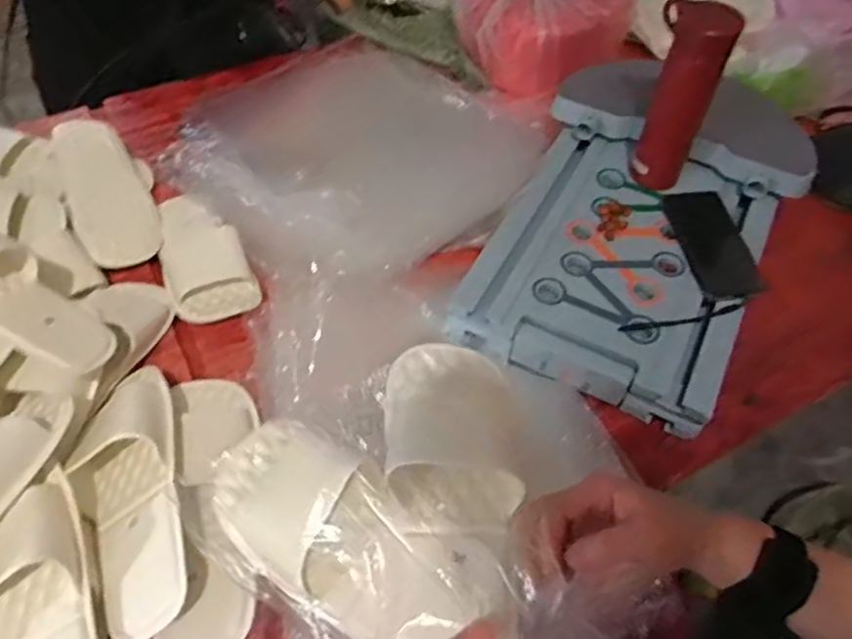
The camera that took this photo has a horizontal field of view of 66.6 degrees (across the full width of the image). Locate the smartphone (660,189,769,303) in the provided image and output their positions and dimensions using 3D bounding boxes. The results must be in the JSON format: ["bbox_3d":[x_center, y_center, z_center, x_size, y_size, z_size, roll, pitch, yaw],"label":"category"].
[{"bbox_3d":[0.349,-0.095,0.794,0.078,0.012,0.172,-5,55,-5],"label":"smartphone"}]

